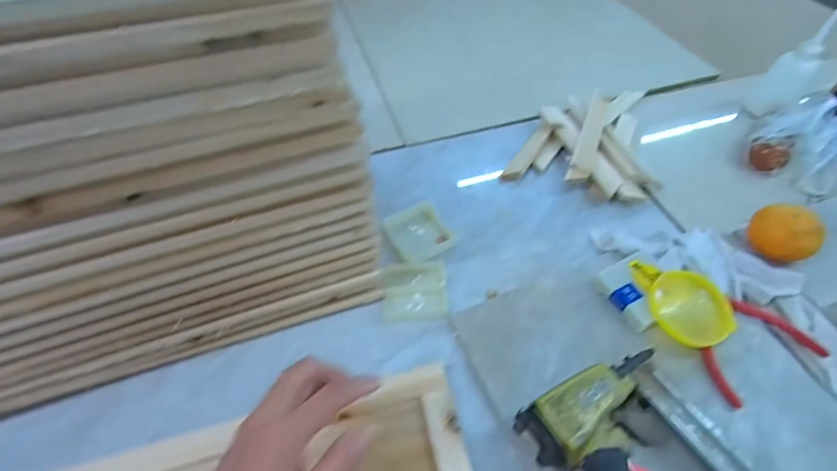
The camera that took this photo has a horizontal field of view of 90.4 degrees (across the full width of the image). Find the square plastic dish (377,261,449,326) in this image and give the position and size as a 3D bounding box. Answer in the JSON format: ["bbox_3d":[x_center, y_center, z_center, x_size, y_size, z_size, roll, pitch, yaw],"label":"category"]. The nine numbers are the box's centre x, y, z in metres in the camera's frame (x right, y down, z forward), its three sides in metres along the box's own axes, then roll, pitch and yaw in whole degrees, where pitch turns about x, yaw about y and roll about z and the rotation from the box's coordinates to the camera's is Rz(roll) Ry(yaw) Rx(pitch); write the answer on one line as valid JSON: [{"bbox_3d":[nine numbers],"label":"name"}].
[{"bbox_3d":[-0.005,0.063,0.485,0.078,0.011,0.073,-7,54,-5],"label":"square plastic dish"}]

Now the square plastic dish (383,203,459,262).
[{"bbox_3d":[0.001,-0.005,0.537,0.076,0.012,0.078,-29,57,-19],"label":"square plastic dish"}]

